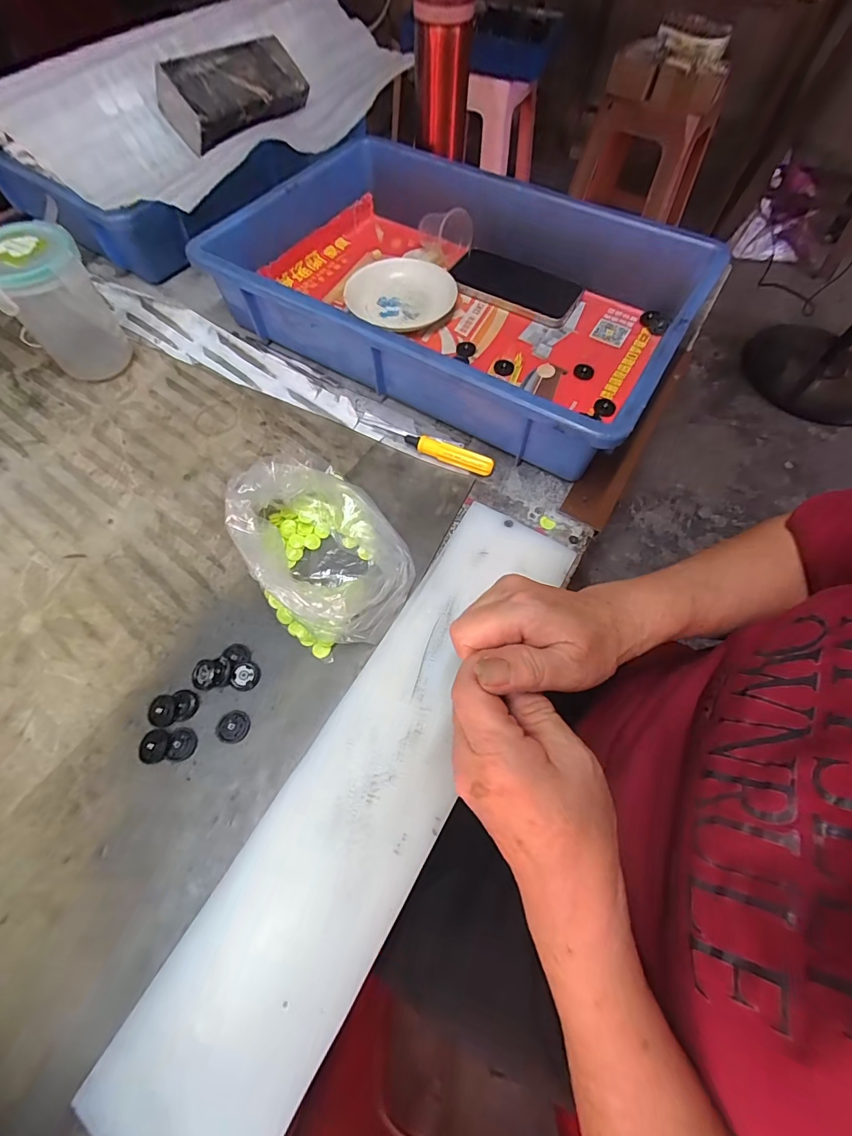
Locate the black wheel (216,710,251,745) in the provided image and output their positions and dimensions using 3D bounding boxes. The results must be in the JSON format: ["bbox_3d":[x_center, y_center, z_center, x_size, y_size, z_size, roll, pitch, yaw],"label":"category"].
[{"bbox_3d":[-0.127,0.104,0.285,0.019,0.006,0.020,1,64,-1],"label":"black wheel"}]

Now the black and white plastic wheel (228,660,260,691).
[{"bbox_3d":[-0.125,0.074,0.300,0.018,0.004,0.020,16,65,6],"label":"black and white plastic wheel"}]

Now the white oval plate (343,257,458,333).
[{"bbox_3d":[-0.029,-0.294,0.473,0.114,0.019,0.108,-34,70,-16],"label":"white oval plate"}]

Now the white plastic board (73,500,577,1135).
[{"bbox_3d":[-0.024,0.119,0.275,0.095,0.013,0.398,29,67,12],"label":"white plastic board"}]

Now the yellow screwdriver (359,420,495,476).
[{"bbox_3d":[-0.002,-0.113,0.393,0.131,0.016,0.014,24,66,10],"label":"yellow screwdriver"}]

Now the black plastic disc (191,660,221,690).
[{"bbox_3d":[-0.151,0.073,0.299,0.019,0.006,0.019,1,64,-1],"label":"black plastic disc"}]

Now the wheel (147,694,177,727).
[{"bbox_3d":[-0.174,0.094,0.288,0.020,0.005,0.018,35,68,14],"label":"wheel"}]

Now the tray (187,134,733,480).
[{"bbox_3d":[0.030,-0.281,0.440,0.424,0.087,0.289,29,67,12],"label":"tray"}]

